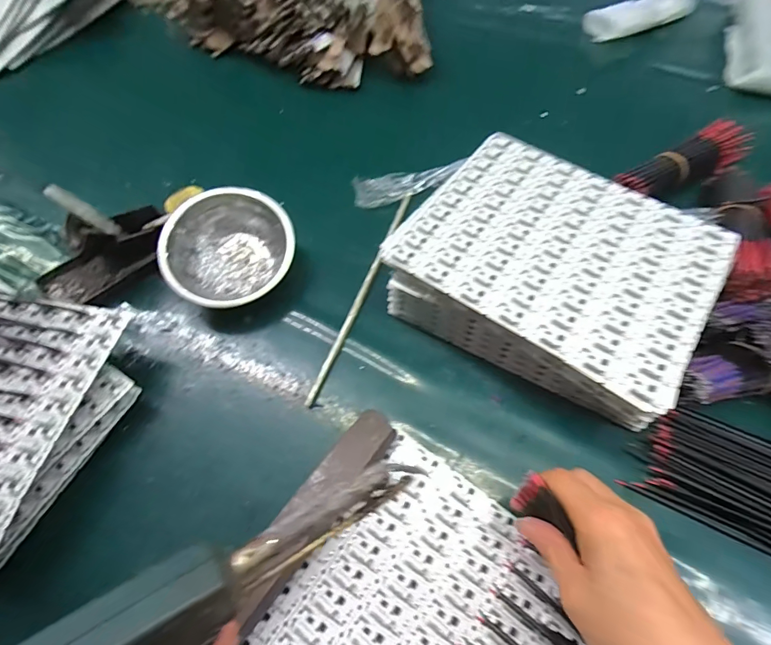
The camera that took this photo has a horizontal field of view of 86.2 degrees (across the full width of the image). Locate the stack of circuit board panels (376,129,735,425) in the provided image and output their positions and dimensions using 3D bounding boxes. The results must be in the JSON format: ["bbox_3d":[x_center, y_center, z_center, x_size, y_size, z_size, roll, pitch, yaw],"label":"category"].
[{"bbox_3d":[0.153,-0.046,0.391,0.248,0.083,0.198,31,67,18],"label":"stack of circuit board panels"}]

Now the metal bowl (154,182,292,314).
[{"bbox_3d":[-0.163,-0.076,0.433,0.129,0.051,0.121,-21,79,-12],"label":"metal bowl"}]

